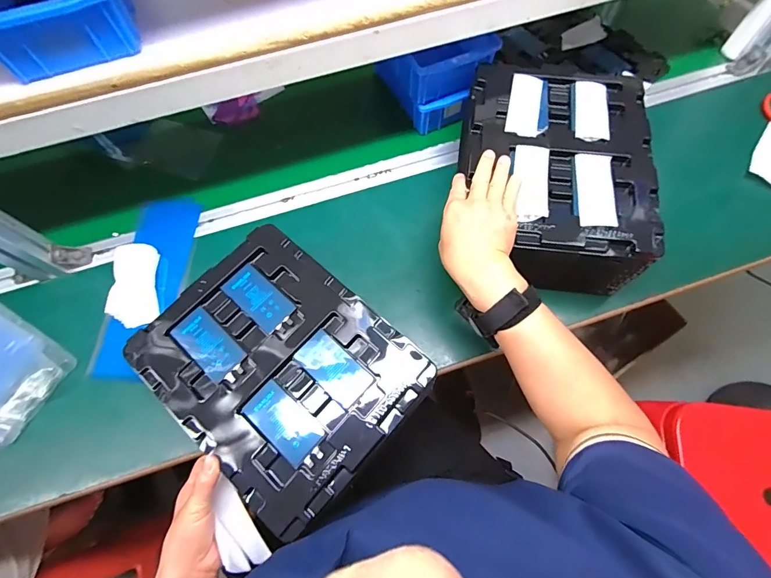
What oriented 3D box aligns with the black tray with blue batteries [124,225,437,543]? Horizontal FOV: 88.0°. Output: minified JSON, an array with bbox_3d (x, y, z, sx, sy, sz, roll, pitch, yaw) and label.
[{"bbox_3d":[-0.112,0.080,0.430,0.269,0.024,0.218,38,73,17],"label":"black tray with blue batteries"}]

